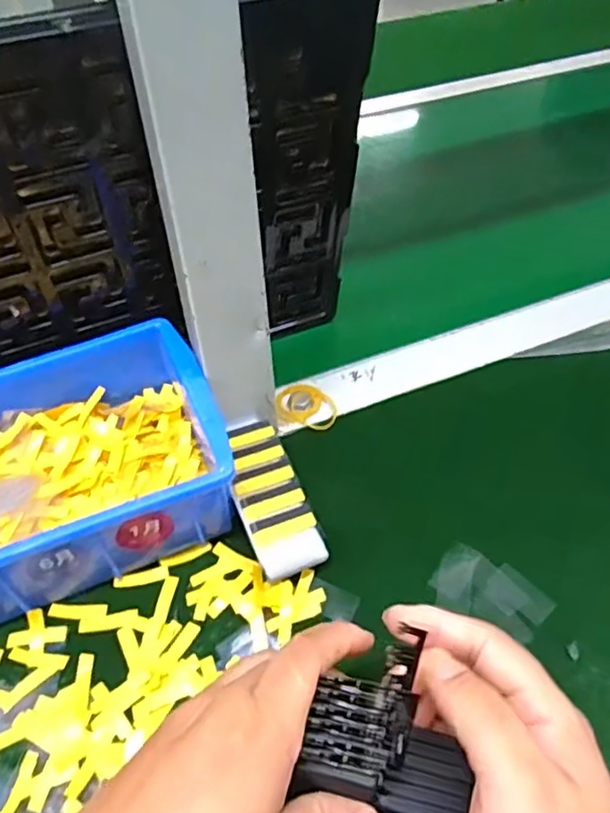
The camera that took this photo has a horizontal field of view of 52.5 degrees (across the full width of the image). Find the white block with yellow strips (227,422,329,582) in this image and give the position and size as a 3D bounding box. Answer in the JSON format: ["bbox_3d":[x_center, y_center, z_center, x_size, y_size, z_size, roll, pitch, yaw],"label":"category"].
[{"bbox_3d":[-0.020,0.054,0.347,0.036,0.032,0.089,-18,49,-12],"label":"white block with yellow strips"}]

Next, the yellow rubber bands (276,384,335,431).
[{"bbox_3d":[0.002,-0.001,0.417,0.041,0.005,0.035,20,52,20],"label":"yellow rubber bands"}]

